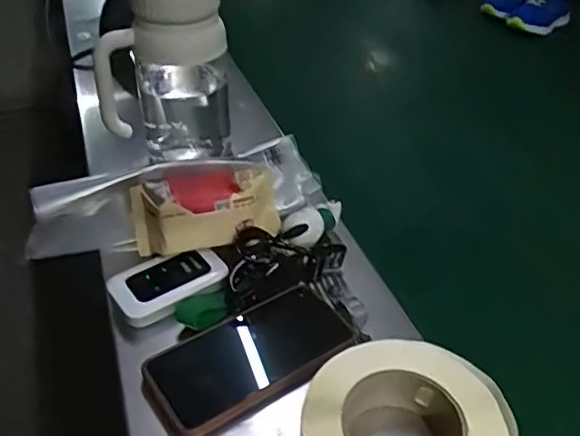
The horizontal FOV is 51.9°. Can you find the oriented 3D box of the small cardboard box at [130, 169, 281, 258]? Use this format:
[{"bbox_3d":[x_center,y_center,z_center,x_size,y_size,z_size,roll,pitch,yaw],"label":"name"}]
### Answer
[{"bbox_3d":[-0.080,-0.011,0.562,0.131,0.055,0.078,-10,39,-13],"label":"small cardboard box"}]

